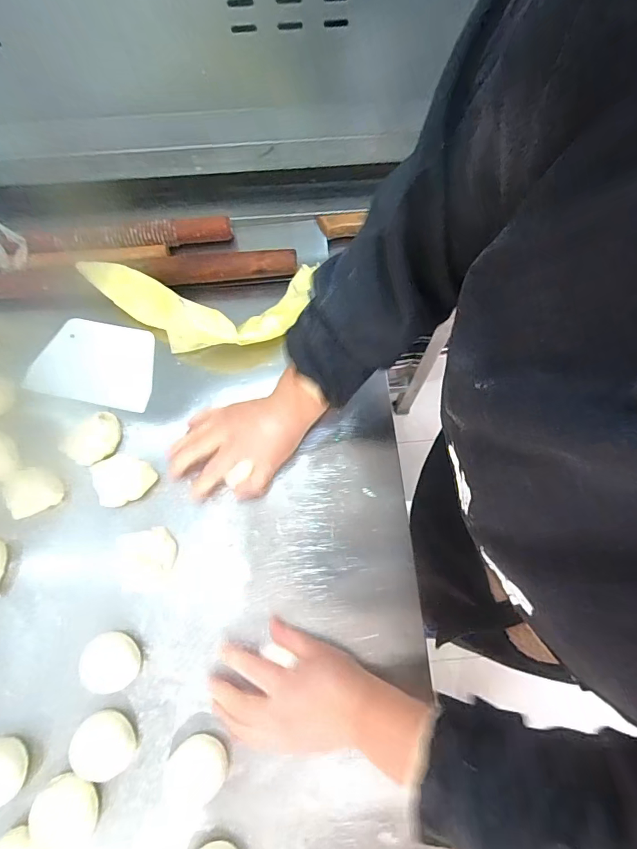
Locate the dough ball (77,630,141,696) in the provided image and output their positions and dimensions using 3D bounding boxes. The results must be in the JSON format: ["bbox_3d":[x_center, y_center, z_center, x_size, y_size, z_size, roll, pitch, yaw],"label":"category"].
[{"bbox_3d":[-0.194,0.226,0.400,0.050,0.029,0.049,0,71,0],"label":"dough ball"}]

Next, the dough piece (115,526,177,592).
[{"bbox_3d":[-0.178,0.138,0.435,0.067,0.022,0.058,-10,71,-3],"label":"dough piece"}]

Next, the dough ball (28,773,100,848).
[{"bbox_3d":[-0.215,0.331,0.361,0.054,0.022,0.047,43,76,13],"label":"dough ball"}]

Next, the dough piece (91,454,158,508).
[{"bbox_3d":[-0.210,0.058,0.461,0.060,0.017,0.052,-25,73,-8],"label":"dough piece"}]

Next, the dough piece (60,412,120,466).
[{"bbox_3d":[-0.252,0.017,0.476,0.062,0.018,0.045,-42,76,-13],"label":"dough piece"}]

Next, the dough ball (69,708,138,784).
[{"bbox_3d":[-0.191,0.285,0.376,0.051,0.030,0.044,42,76,13],"label":"dough ball"}]

